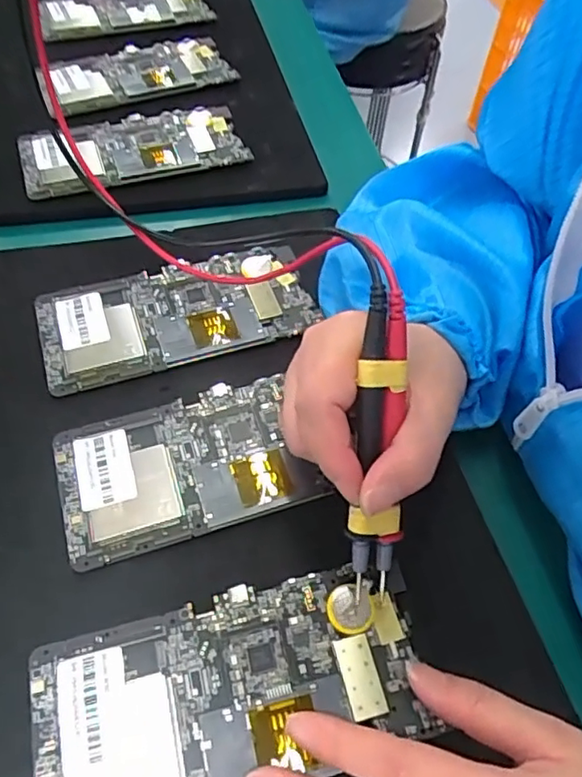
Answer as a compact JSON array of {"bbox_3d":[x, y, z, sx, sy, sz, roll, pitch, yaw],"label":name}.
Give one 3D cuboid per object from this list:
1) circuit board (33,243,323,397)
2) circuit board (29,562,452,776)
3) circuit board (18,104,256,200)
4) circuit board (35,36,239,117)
[{"bbox_3d":[-0.065,-0.046,0.340,0.154,0.011,0.073,-15,58,-14],"label":"circuit board"},{"bbox_3d":[-0.023,0.119,0.232,0.153,0.006,0.072,-15,58,-12],"label":"circuit board"},{"bbox_3d":[-0.119,-0.182,0.439,0.160,0.010,0.080,-16,58,-14],"label":"circuit board"},{"bbox_3d":[-0.136,-0.276,0.505,0.159,0.006,0.087,-21,60,-17],"label":"circuit board"}]

